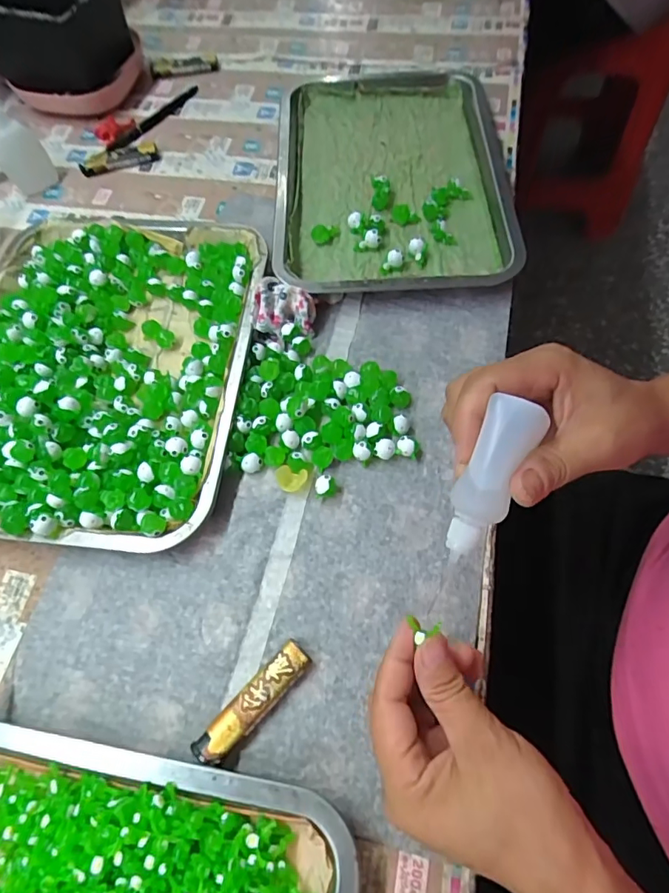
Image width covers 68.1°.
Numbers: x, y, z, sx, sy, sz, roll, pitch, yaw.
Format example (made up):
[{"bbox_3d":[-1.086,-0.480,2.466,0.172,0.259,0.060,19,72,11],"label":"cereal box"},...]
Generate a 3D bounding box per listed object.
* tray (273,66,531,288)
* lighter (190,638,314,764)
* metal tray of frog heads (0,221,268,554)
[{"bbox_3d":[0.050,-0.259,0.472,0.204,0.030,0.282,-2,65,2],"label":"tray"},{"bbox_3d":[-0.047,0.151,0.292,0.019,0.013,0.080,41,74,19],"label":"lighter"},{"bbox_3d":[-0.194,-0.069,0.395,0.241,0.033,0.291,4,66,5],"label":"metal tray of frog heads"}]

